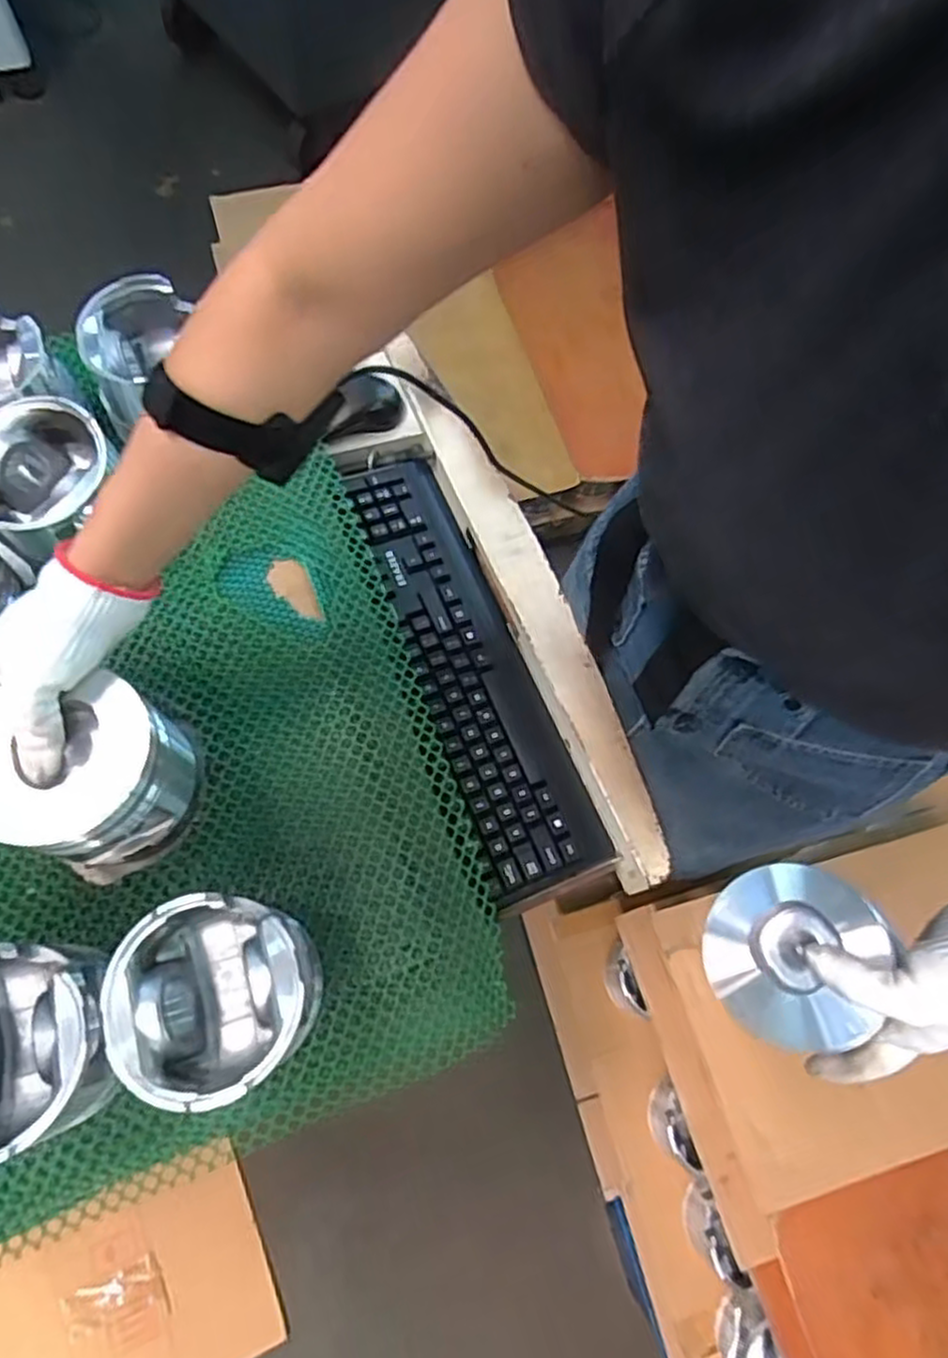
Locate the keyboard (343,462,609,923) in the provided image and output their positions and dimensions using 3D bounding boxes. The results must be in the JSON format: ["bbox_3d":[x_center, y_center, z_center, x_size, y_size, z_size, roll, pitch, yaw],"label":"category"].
[{"bbox_3d":[-0.007,-0.024,0.704,0.127,0.033,0.441,-18,70,-9],"label":"keyboard"}]

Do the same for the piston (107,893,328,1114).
[{"bbox_3d":[-0.154,0.195,0.462,0.103,0.106,0.109,17,69,4],"label":"piston"}]

